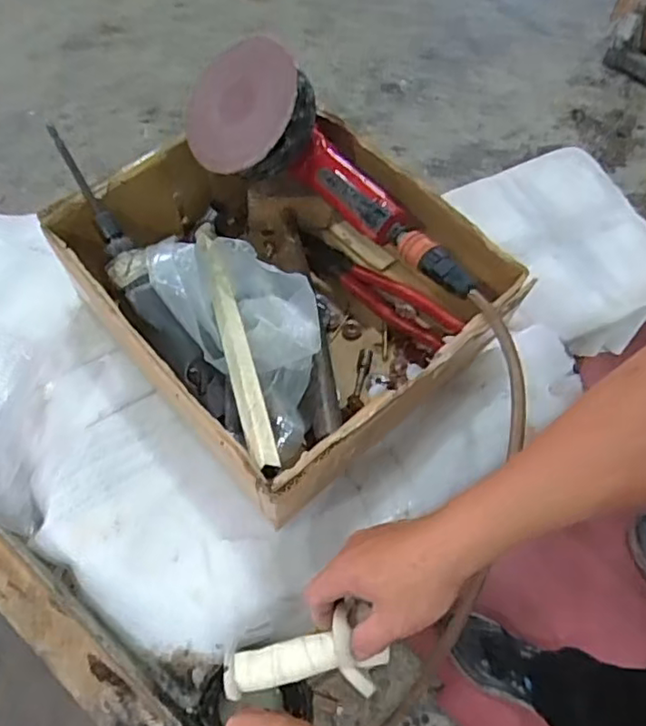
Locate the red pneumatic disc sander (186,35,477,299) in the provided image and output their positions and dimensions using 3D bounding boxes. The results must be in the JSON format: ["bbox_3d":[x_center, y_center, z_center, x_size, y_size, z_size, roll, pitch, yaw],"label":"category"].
[{"bbox_3d":[0.011,-0.157,0.537,0.291,0.100,0.105,39,65,2],"label":"red pneumatic disc sander"}]

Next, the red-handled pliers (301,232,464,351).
[{"bbox_3d":[0.048,-0.076,0.608,0.185,0.024,0.047,37,65,15],"label":"red-handled pliers"}]

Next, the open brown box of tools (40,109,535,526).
[{"bbox_3d":[-0.033,-0.066,0.550,0.283,0.117,0.308,-37,70,-21],"label":"open brown box of tools"}]

